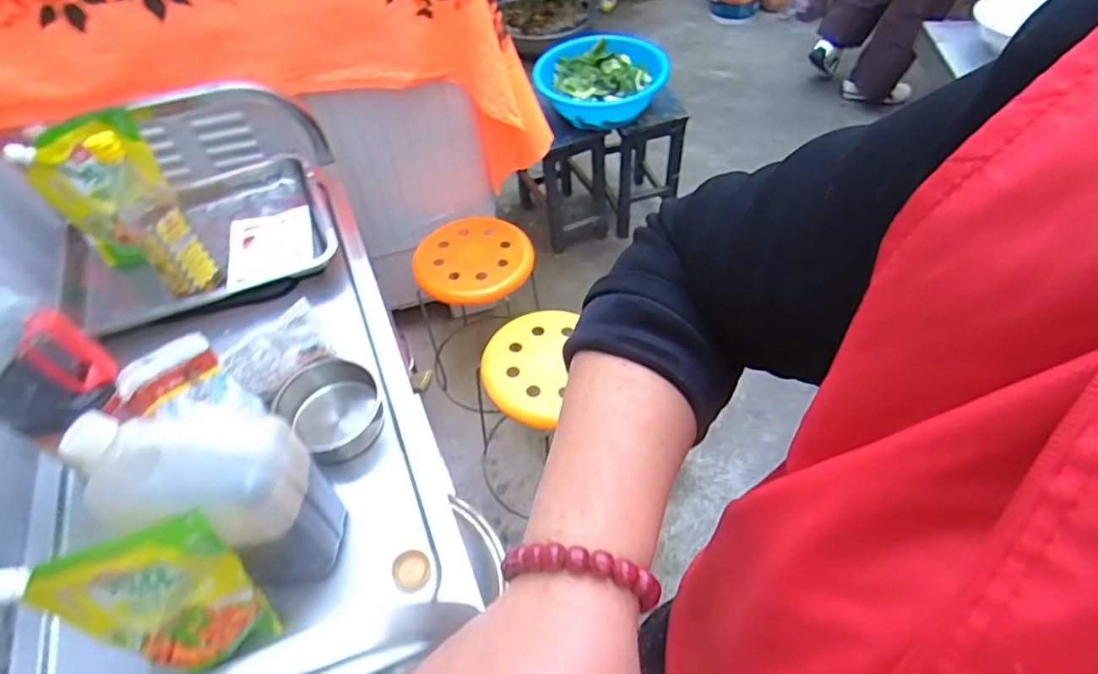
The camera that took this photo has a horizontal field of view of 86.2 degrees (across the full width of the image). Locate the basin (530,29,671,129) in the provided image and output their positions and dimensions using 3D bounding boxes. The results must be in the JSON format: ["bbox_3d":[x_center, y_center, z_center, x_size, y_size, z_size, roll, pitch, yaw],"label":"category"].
[{"bbox_3d":[0.137,-0.688,1.558,0.342,0.108,0.290,-1,52,3],"label":"basin"}]

